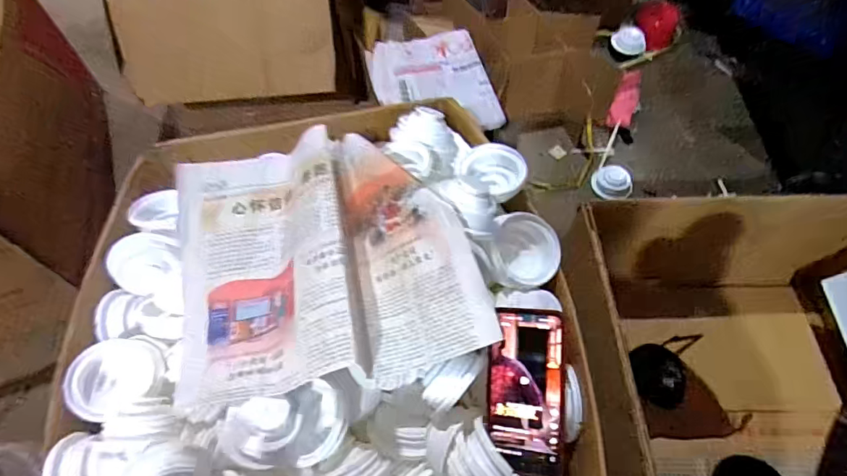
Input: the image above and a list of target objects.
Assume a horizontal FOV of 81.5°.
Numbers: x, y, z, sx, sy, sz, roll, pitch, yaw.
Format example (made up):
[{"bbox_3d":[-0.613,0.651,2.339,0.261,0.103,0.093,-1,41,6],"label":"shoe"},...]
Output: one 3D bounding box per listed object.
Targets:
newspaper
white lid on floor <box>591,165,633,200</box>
[{"bbox_3d":[-0.106,0.017,0.515,0.312,0.095,0.266,-7,58,-5],"label":"newspaper"},{"bbox_3d":[0.396,-0.118,1.030,0.079,0.021,0.089,8,58,4],"label":"white lid on floor"}]

